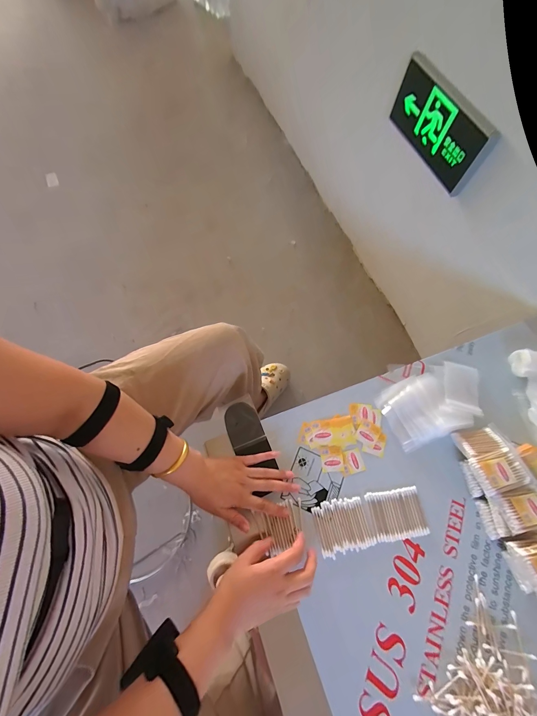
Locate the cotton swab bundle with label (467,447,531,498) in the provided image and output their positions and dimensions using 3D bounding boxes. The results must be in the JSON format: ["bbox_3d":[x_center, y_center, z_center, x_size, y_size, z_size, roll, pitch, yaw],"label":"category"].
[{"bbox_3d":[0.375,0.184,0.478,0.076,0.018,0.057,-17,69,-9],"label":"cotton swab bundle with label"}]

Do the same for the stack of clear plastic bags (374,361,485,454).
[{"bbox_3d":[0.318,0.081,0.556,0.202,0.026,0.118,-23,69,-9],"label":"stack of clear plastic bags"}]

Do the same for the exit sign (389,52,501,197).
[{"bbox_3d":[0.422,-0.577,0.732,0.030,0.158,0.310,-23,70,-11],"label":"exit sign"}]

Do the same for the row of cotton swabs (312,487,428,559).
[{"bbox_3d":[0.168,0.267,0.487,0.179,0.005,0.078,-12,68,-4],"label":"row of cotton swabs"}]

